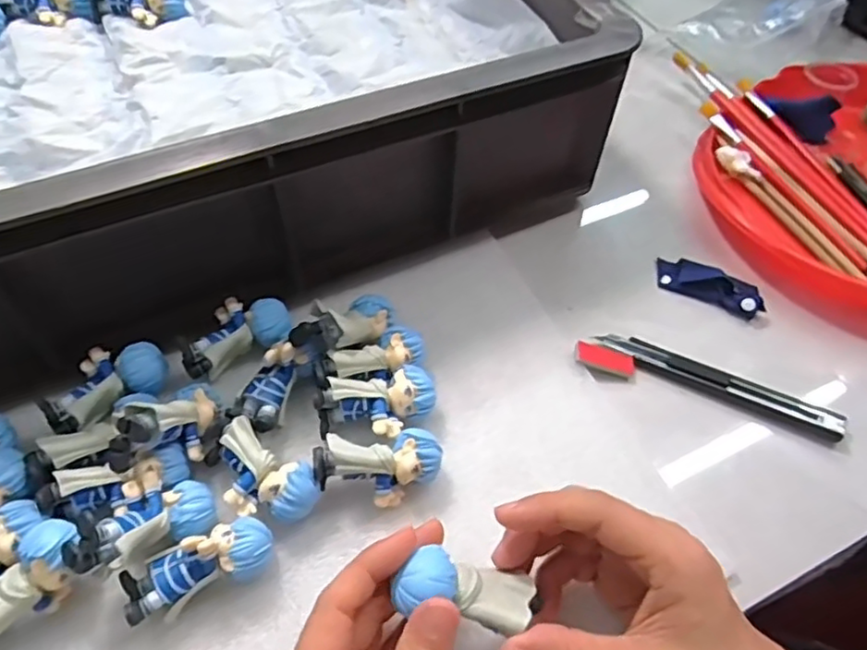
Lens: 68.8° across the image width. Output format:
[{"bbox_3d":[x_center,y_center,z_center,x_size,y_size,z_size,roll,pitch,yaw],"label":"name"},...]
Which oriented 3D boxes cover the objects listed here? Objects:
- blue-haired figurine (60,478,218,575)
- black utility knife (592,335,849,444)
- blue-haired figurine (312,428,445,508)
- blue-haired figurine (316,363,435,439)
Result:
[{"bbox_3d":[-0.128,0.090,0.282,0.026,0.023,0.061,46,38,22],"label":"blue-haired figurine"},{"bbox_3d":[0.163,0.032,0.365,0.138,0.013,0.017,24,57,14],"label":"black utility knife"},{"bbox_3d":[-0.027,0.072,0.315,0.061,0.032,0.032,-4,55,-5],"label":"blue-haired figurine"},{"bbox_3d":[-0.029,0.046,0.336,0.062,0.028,0.033,-10,56,-10],"label":"blue-haired figurine"}]

